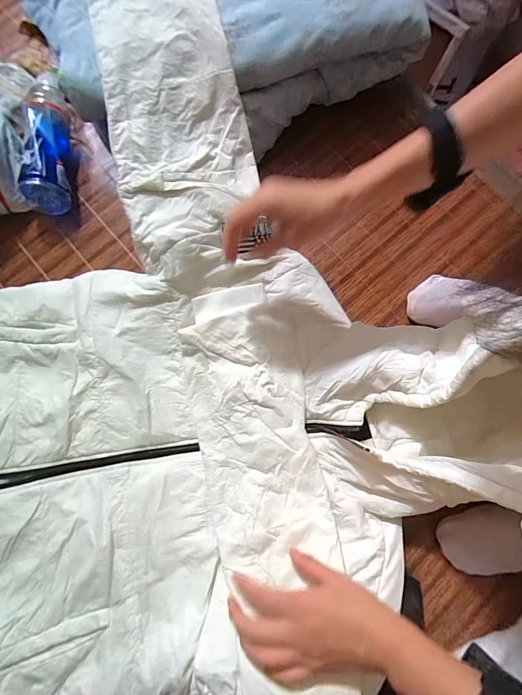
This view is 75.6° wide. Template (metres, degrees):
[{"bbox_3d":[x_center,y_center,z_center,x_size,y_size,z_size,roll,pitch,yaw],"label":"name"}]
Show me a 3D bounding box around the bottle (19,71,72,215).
[{"bbox_3d":[-0.337,-0.335,0.543,0.072,0.073,0.228,-4,80,0],"label":"bottle"}]

